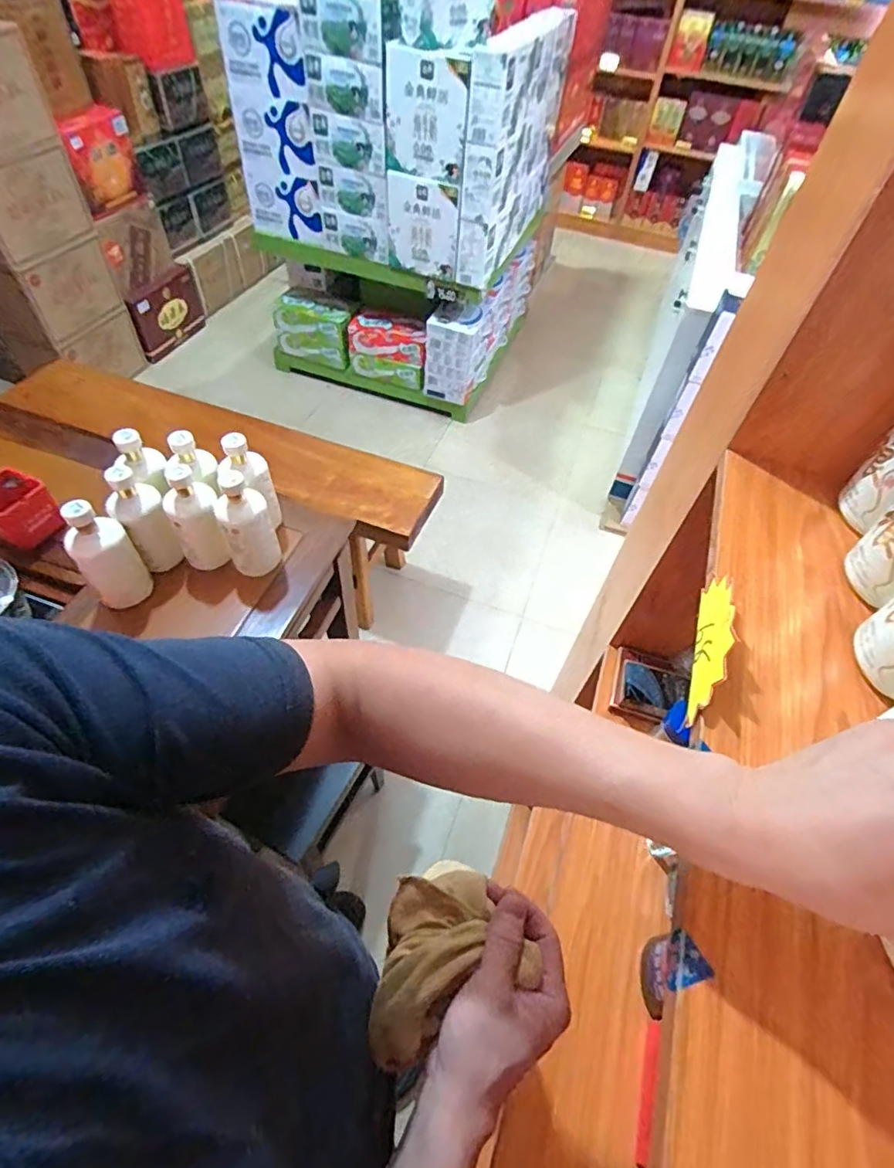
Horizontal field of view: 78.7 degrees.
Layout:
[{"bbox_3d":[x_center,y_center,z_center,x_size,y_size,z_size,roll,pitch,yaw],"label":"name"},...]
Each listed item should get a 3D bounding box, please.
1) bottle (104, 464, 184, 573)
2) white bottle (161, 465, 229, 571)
[{"bbox_3d":[-0.492,-0.098,0.886,0.077,0.184,0.088,-26,59,-23],"label":"bottle"},{"bbox_3d":[-0.400,-0.093,0.884,0.075,0.183,0.084,-22,57,-20],"label":"white bottle"}]

